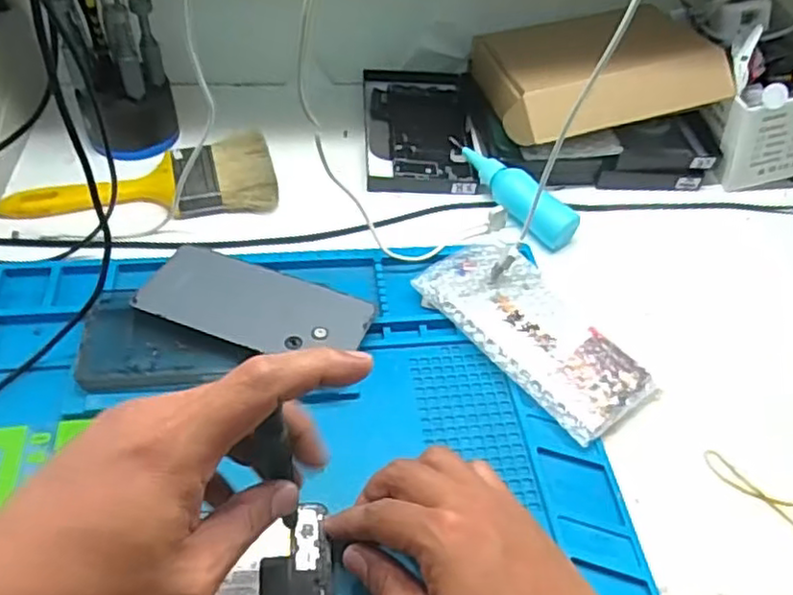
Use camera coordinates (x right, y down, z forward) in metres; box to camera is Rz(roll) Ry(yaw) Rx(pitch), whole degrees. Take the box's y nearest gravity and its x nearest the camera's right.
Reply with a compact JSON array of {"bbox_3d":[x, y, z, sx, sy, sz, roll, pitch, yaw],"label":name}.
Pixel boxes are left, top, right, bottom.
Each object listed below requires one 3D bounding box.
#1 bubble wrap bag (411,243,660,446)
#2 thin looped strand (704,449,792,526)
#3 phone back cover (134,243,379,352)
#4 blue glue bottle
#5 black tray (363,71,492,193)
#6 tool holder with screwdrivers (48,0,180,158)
[{"bbox_3d":[0.098,0.024,0.485,0.087,0.014,0.172,-28,58,-24],"label":"bubble wrap bag"},{"bbox_3d":[0.233,0.121,0.429,0.073,0.004,0.030,31,53,19],"label":"thin looped strand"},{"bbox_3d":[-0.097,0.005,0.471,0.153,0.011,0.071,20,51,9],"label":"phone back cover"},{"bbox_3d":[0.096,-0.089,0.572,0.035,0.031,0.125,-33,61,-29],"label":"blue glue bottle"},{"bbox_3d":[0.027,-0.167,0.653,0.114,0.011,0.193,1,50,-5],"label":"black tray"},{"bbox_3d":[-0.238,-0.204,0.566,0.081,0.142,0.085,-15,53,-18],"label":"tool holder with screwdrivers"}]

